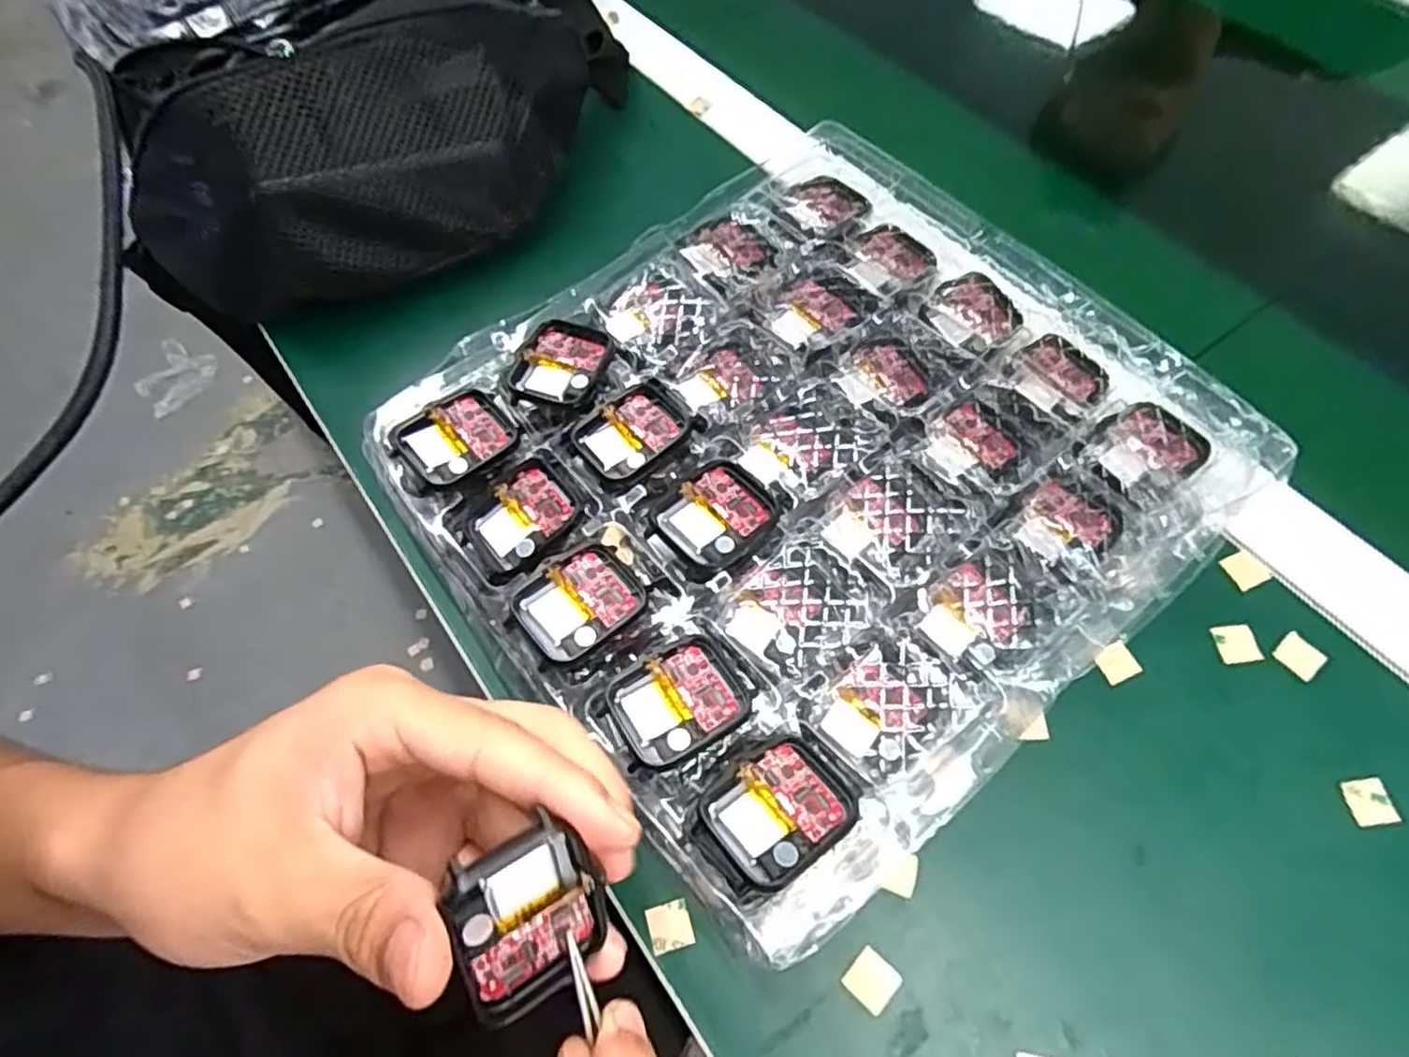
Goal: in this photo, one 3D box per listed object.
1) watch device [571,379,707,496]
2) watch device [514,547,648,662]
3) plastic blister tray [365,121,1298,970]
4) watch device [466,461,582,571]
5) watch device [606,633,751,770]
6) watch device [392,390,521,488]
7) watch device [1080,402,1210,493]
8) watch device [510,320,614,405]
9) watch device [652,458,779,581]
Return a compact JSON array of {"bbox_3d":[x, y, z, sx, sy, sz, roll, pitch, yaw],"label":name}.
[{"bbox_3d":[-0.028,-0.040,0.306,0.049,0.004,0.041,-37,66,-15],"label":"watch device"},{"bbox_3d":[-0.045,0.028,0.268,0.041,0.004,0.035,-36,66,-14],"label":"watch device"},{"bbox_3d":[0.044,-0.038,0.304,0.280,0.026,0.263,-36,66,-14],"label":"plastic blister tray"},{"bbox_3d":[-0.071,-0.005,0.288,0.041,0.004,0.036,-36,66,-14],"label":"watch device"},{"bbox_3d":[-0.008,0.058,0.250,0.042,0.006,0.036,-30,64,-12],"label":"watch device"},{"bbox_3d":[-0.102,-0.038,0.304,0.043,0.008,0.036,-36,66,-14],"label":"watch device"},{"bbox_3d":[0.178,-0.033,0.303,0.053,0.014,0.033,-25,63,-9],"label":"watch device"},{"bbox_3d":[-0.062,-0.071,0.322,0.035,0.008,0.043,19,65,13],"label":"watch device"},{"bbox_3d":[0.005,-0.004,0.284,0.044,0.010,0.038,-34,65,-14],"label":"watch device"}]

